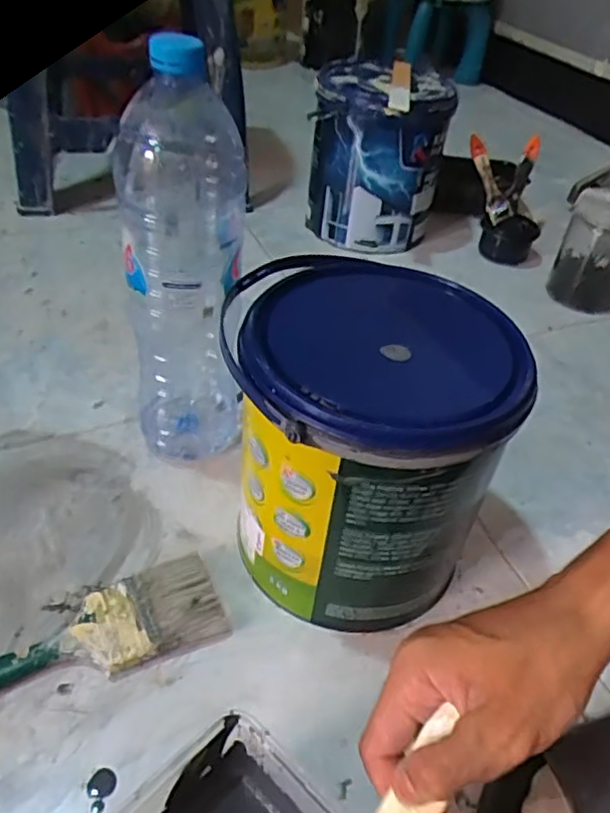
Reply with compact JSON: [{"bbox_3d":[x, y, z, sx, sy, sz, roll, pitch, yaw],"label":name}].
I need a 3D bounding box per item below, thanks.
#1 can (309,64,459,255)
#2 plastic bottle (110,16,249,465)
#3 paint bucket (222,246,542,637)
[{"bbox_3d":[0.095,-0.332,0.870,0.172,0.206,0.159,9,42,3],"label":"can"},{"bbox_3d":[-0.092,-0.098,0.484,0.080,0.326,0.093,-5,43,-12],"label":"plastic bottle"},{"bbox_3d":[0.035,0.026,0.457,0.171,0.198,0.188,3,42,-3],"label":"paint bucket"}]

